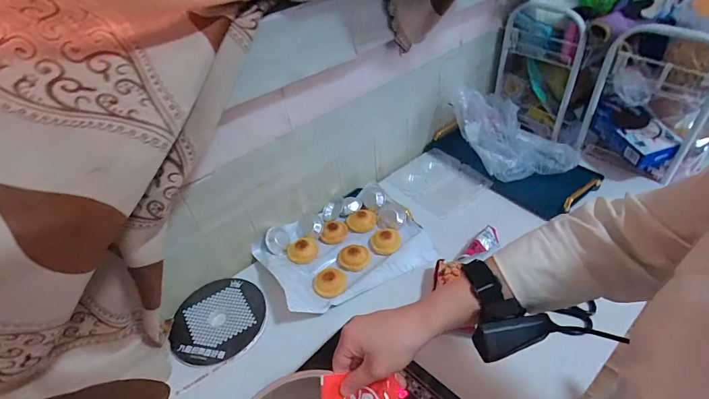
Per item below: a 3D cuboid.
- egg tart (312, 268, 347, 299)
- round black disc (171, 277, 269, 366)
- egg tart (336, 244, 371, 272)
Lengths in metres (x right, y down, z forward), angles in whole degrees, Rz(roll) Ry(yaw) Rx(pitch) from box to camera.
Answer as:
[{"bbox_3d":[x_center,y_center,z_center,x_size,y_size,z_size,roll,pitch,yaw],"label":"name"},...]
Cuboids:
[{"bbox_3d":[-0.049,0.164,0.760,0.062,0.026,0.062,5,43,12],"label":"egg tart"},{"bbox_3d":[-0.259,0.230,0.730,0.181,0.014,0.171,-4,42,3],"label":"round black disc"},{"bbox_3d":[-0.002,0.121,0.799,0.059,0.027,0.060,-4,42,3],"label":"egg tart"}]

